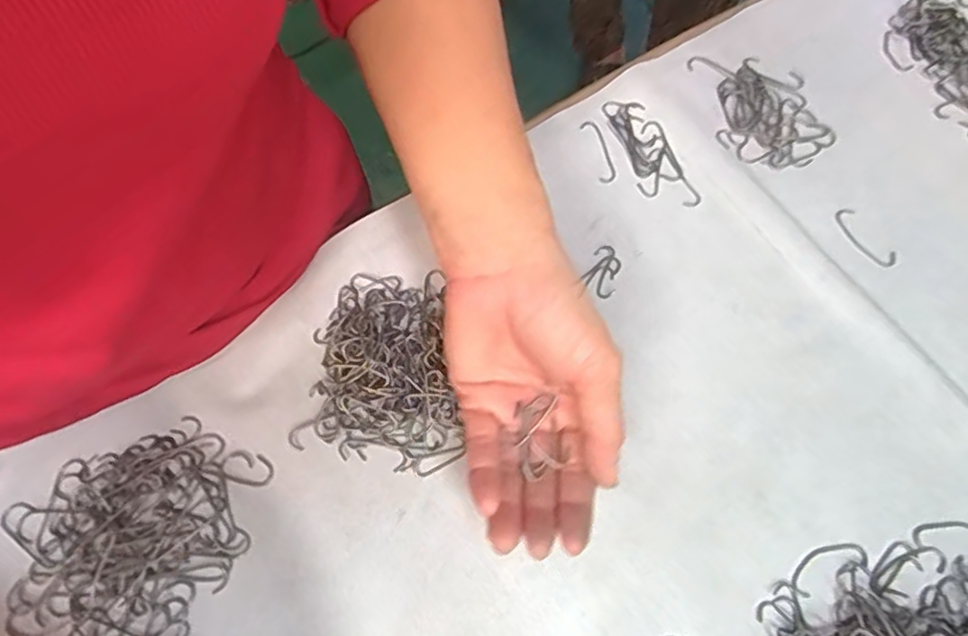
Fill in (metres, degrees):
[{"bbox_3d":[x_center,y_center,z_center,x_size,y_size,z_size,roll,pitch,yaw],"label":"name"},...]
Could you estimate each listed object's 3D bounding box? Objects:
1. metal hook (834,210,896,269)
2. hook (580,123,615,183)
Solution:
[{"bbox_3d":[0.216,-0.045,0.371,0.015,0.004,0.042,-31,70,-12],"label":"metal hook"},{"bbox_3d":[0.070,-0.102,0.398,0.011,0.005,0.043,-16,68,-6],"label":"hook"}]

